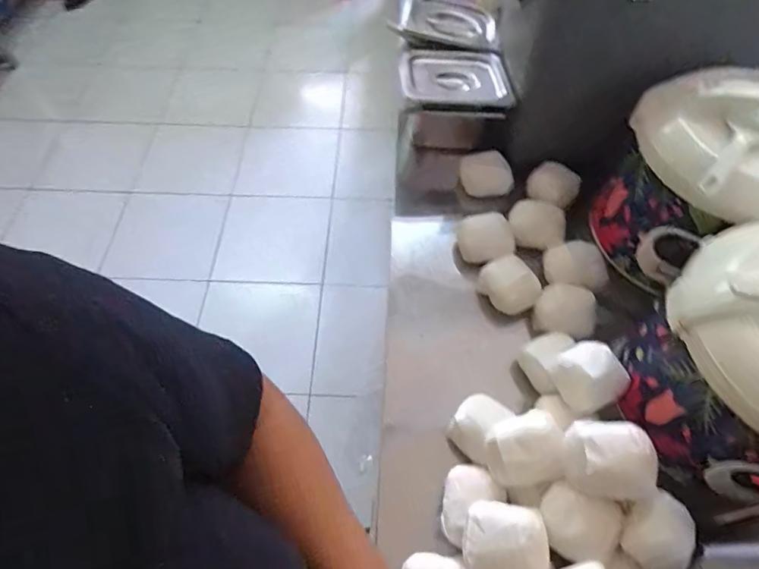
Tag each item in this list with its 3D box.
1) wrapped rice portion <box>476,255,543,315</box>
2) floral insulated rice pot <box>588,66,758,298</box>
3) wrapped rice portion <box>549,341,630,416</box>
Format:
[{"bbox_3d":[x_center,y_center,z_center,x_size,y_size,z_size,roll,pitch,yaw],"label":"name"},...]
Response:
[{"bbox_3d":[0.180,0.001,0.679,0.058,0.050,0.079,-17,60,-11],"label":"wrapped rice portion"},{"bbox_3d":[0.439,-0.125,0.628,0.235,0.206,0.197,-5,58,-3],"label":"floral insulated rice pot"},{"bbox_3d":[0.248,0.108,0.580,0.066,0.051,0.073,-22,61,-13],"label":"wrapped rice portion"}]

